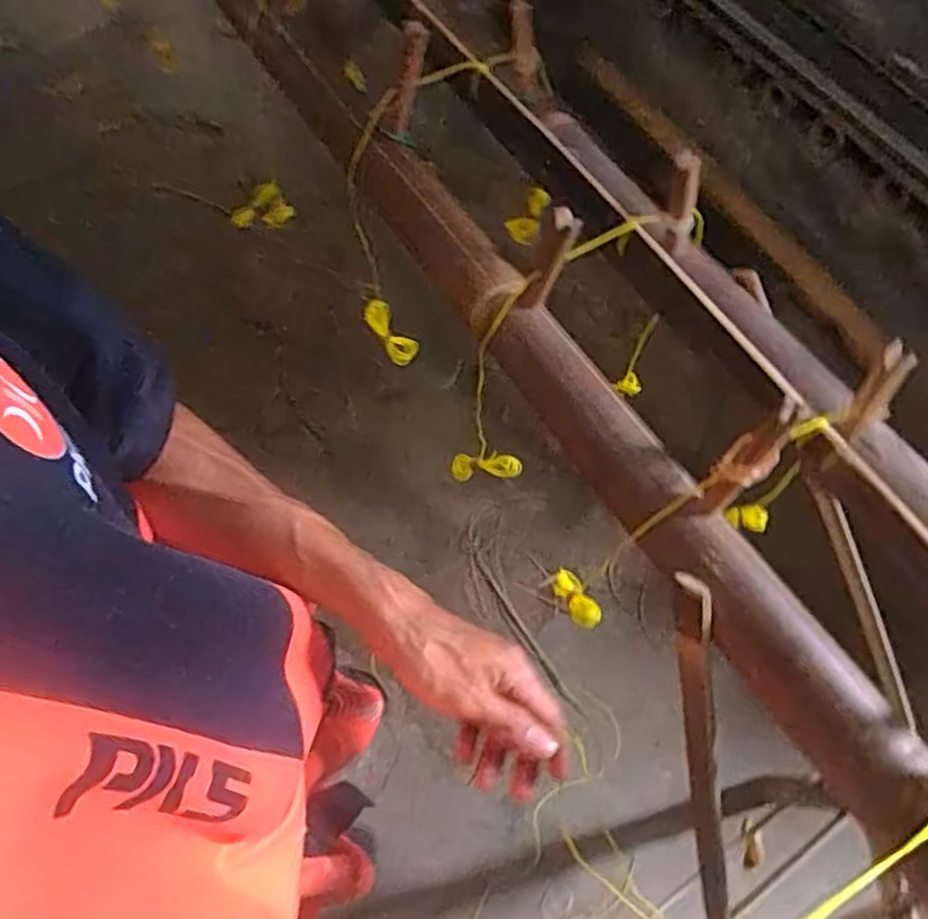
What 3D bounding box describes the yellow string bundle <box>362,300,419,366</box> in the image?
[{"bbox_3d":[-0.076,-0.132,0.771,0.026,0.086,0.024,8,60,35],"label":"yellow string bundle"}]

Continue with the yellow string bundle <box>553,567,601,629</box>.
[{"bbox_3d":[0.089,0.111,0.599,0.022,0.073,0.019,-9,105,-6],"label":"yellow string bundle"}]

